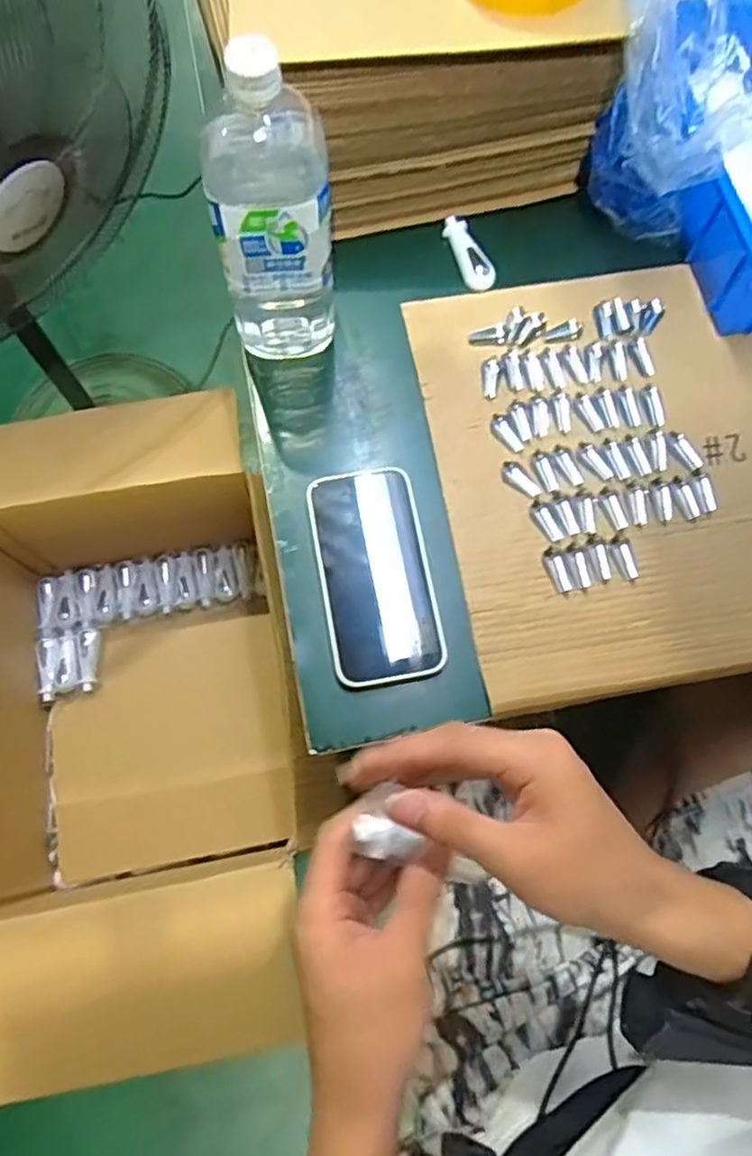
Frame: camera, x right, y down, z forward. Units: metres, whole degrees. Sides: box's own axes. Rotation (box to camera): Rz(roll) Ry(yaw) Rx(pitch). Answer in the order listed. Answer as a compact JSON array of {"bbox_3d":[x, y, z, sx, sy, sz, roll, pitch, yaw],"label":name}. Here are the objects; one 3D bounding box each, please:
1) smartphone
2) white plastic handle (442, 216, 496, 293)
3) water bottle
[{"bbox_3d":[-0.001,-0.003,0.514,0.082,0.010,0.161,-13,77,5],"label":"smartphone"},{"bbox_3d":[0.084,-0.293,0.618,0.026,0.012,0.078,-20,75,-7],"label":"white plastic handle"},{"bbox_3d":[-0.073,-0.256,0.487,0.084,0.227,0.089,-12,74,-5],"label":"water bottle"}]

